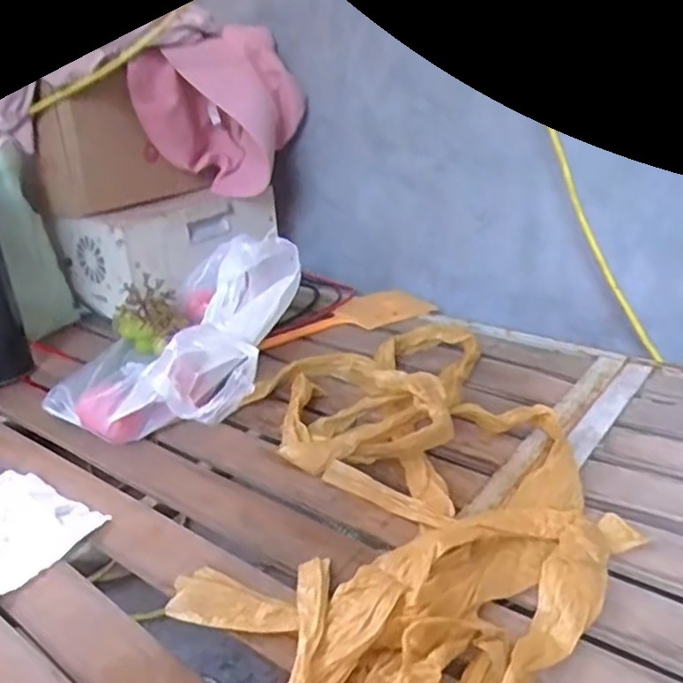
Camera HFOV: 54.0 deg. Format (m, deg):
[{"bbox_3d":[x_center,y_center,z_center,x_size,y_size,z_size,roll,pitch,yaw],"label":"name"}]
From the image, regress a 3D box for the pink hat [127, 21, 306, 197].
[{"bbox_3d":[-0.183,-0.354,1.073,0.136,0.236,0.245,12,29,27],"label":"pink hat"}]

